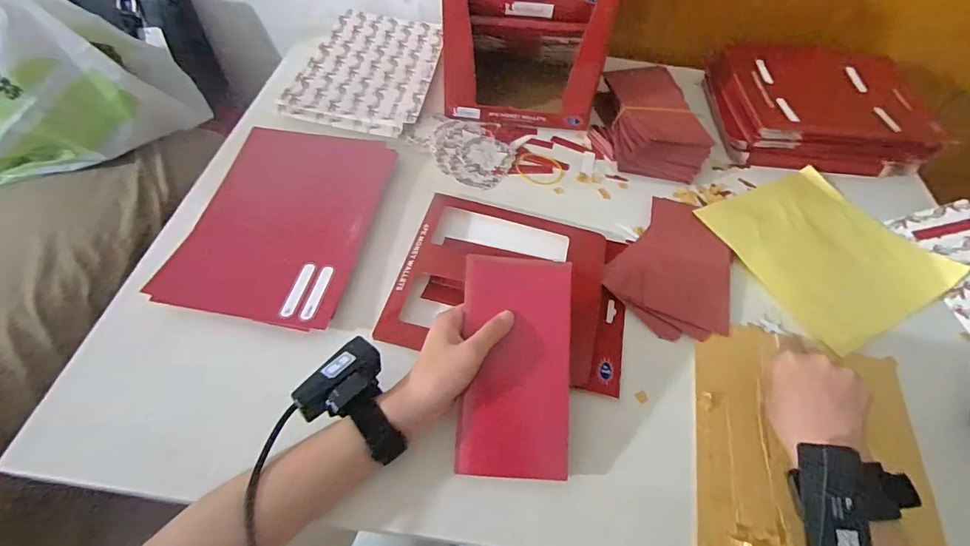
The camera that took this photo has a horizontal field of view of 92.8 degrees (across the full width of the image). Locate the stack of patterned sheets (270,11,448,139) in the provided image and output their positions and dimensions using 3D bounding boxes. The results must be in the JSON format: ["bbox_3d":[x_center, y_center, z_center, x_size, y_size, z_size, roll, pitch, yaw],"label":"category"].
[{"bbox_3d":[-0.166,-0.308,0.690,0.180,0.026,0.277,9,52,3],"label":"stack of patterned sheets"}]

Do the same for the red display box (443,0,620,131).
[{"bbox_3d":[0.060,-0.367,0.623,0.207,0.238,0.236,6,52,0],"label":"red display box"}]

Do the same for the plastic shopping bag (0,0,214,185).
[{"bbox_3d":[-0.611,-0.277,0.652,0.160,0.230,0.335,39,59,23],"label":"plastic shopping bag"}]

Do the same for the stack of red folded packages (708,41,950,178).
[{"bbox_3d":[0.465,-0.231,0.660,0.253,0.064,0.188,3,52,-2],"label":"stack of red folded packages"}]

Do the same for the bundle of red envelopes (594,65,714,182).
[{"bbox_3d":[0.225,-0.217,0.637,0.115,0.048,0.195,-1,53,-5],"label":"bundle of red envelopes"}]

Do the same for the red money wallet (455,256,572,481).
[{"bbox_3d":[0.026,0.075,0.387,0.089,0.005,0.176,4,80,-1],"label":"red money wallet"}]

